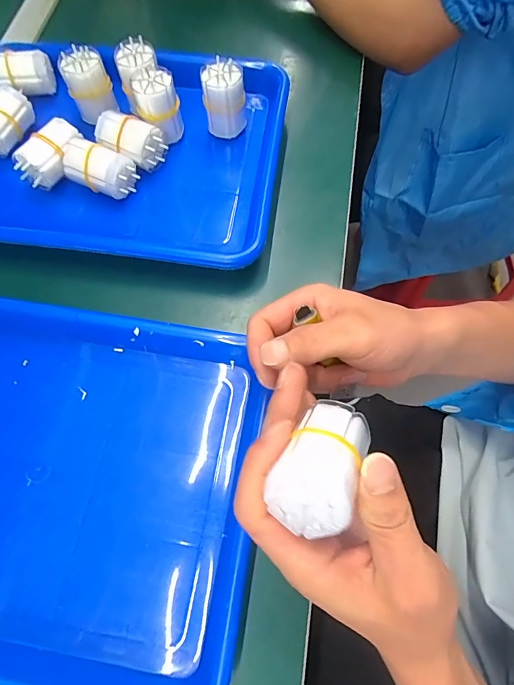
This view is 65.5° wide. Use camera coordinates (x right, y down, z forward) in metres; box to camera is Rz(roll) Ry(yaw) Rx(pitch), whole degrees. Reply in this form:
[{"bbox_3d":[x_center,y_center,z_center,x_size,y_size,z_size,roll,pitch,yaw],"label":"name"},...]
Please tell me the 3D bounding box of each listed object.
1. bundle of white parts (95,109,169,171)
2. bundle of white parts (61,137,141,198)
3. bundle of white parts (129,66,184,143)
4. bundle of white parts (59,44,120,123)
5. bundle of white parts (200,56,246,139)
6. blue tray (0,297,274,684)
[{"bbox_3d":[-0.121,-0.194,0.381,0.061,0.028,0.035,28,75,10],"label":"bundle of white parts"},{"bbox_3d":[-0.146,-0.160,0.377,0.066,0.041,0.041,22,72,9],"label":"bundle of white parts"},{"bbox_3d":[-0.095,-0.226,0.385,0.041,0.053,0.041,-15,70,-4],"label":"bundle of white parts"},{"bbox_3d":[-0.165,-0.252,0.393,0.039,0.054,0.033,-24,73,-7],"label":"bundle of white parts"},{"bbox_3d":[-0.031,-0.231,0.389,0.039,0.066,0.033,-5,72,-1],"label":"bundle of white parts"},{"bbox_3d":[-0.159,0.093,0.292,0.310,0.035,0.242,8,69,4],"label":"blue tray"}]

